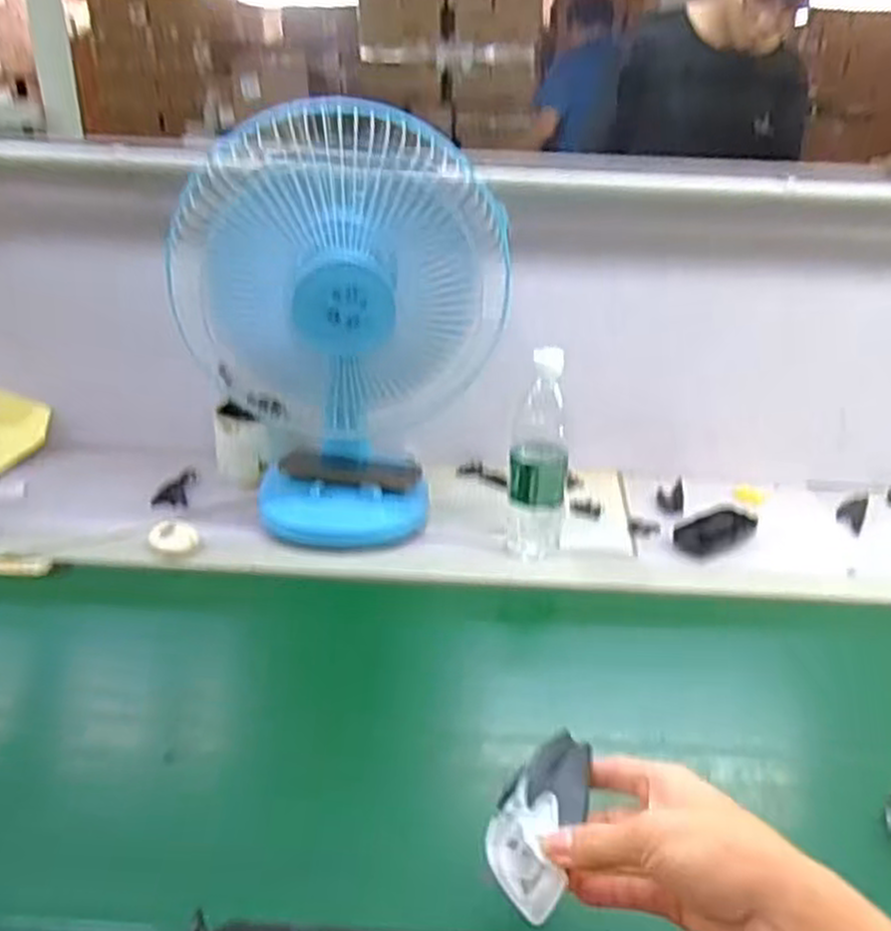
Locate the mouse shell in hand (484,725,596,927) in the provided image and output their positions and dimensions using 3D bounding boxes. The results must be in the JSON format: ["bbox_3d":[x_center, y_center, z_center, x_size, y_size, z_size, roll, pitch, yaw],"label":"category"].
[{"bbox_3d":[0.051,0.193,0.442,0.049,0.031,0.099,11,50,21],"label":"mouse shell in hand"}]

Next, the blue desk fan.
[{"bbox_3d":[-0.117,-0.135,0.880,0.324,0.450,0.219,-6,26,-15],"label":"blue desk fan"}]

